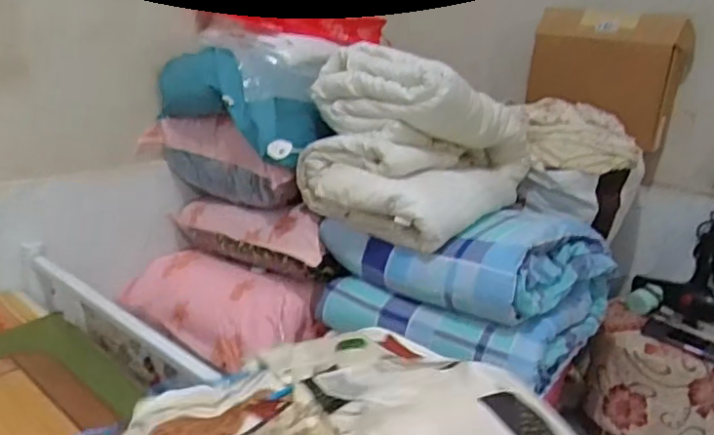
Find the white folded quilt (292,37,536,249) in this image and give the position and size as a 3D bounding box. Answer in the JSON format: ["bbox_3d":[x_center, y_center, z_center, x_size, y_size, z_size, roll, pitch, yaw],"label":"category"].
[{"bbox_3d":[0.123,-0.175,1.316,0.376,0.335,0.458,15,22,29],"label":"white folded quilt"}]

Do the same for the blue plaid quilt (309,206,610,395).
[{"bbox_3d":[0.222,0.100,1.297,0.505,0.266,0.386,20,25,38],"label":"blue plaid quilt"}]

